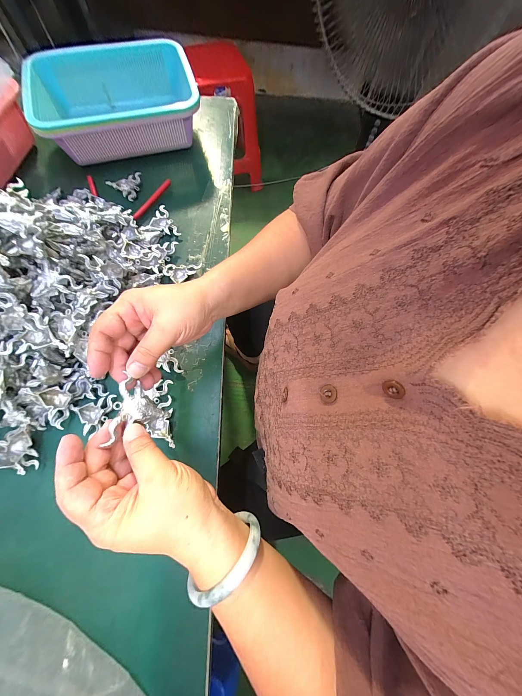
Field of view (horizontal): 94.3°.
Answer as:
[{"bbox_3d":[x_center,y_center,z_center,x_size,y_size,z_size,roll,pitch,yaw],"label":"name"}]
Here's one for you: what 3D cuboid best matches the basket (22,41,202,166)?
[{"bbox_3d":[-0.247,-0.432,0.433,0.258,0.087,0.191,-12,72,-6],"label":"basket"}]

